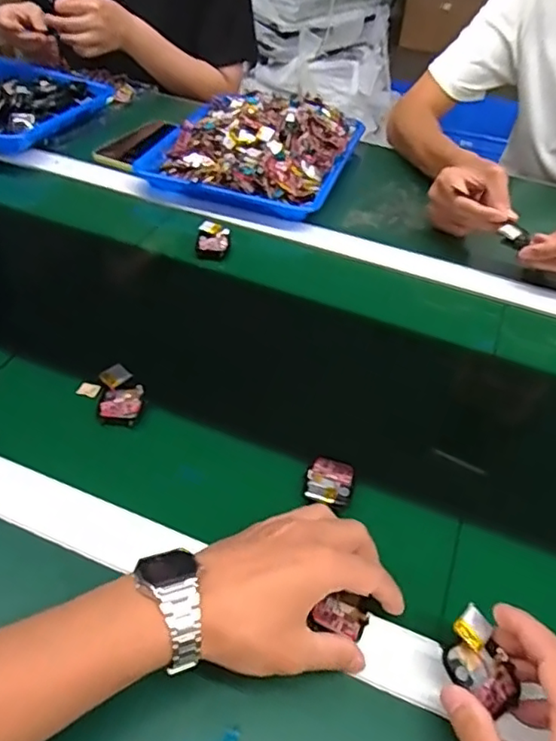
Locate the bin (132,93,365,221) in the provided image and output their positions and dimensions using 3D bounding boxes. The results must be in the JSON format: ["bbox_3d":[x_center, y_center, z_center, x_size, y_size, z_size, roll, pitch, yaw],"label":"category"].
[{"bbox_3d":[-0.031,-0.318,0.821,0.252,0.061,0.279,16,45,10],"label":"bin"}]

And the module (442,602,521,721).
[{"bbox_3d":[0.119,0.167,0.340,0.046,0.021,0.040,29,49,22],"label":"module"}]

